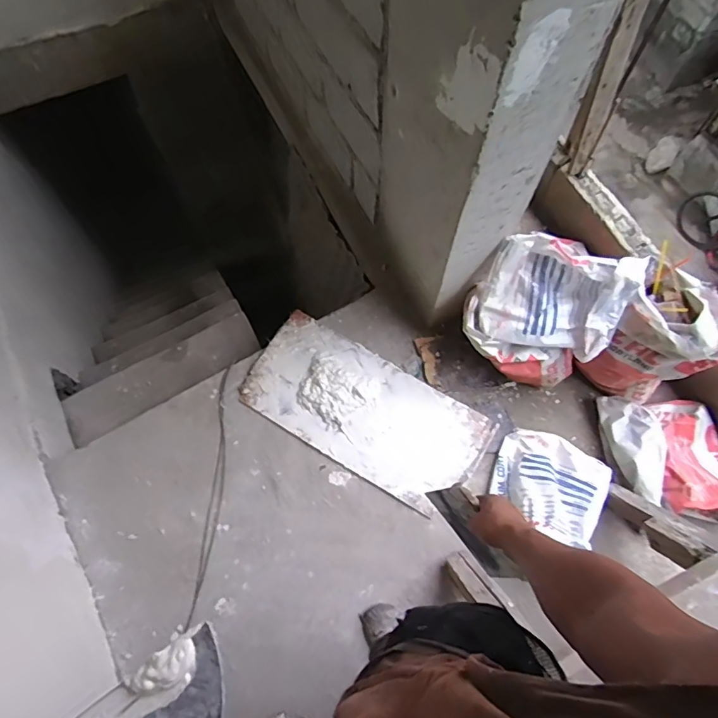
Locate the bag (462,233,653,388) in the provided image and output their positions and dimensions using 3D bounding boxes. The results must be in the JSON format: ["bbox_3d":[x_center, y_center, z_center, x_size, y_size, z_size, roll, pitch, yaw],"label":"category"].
[{"bbox_3d":[0.525,-0.114,1.404,0.421,0.387,0.275,13,67,6],"label":"bag"}]

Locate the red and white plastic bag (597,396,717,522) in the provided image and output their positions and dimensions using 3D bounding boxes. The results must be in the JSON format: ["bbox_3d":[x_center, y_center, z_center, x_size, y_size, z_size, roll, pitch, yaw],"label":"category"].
[{"bbox_3d":[0.916,0.277,1.423,0.355,0.099,0.328,6,67,2],"label":"red and white plastic bag"}]

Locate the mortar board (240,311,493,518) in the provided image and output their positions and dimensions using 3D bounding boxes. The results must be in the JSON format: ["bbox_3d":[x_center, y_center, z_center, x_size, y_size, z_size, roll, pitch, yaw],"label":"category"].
[{"bbox_3d":[0.014,0.154,1.531,0.761,0.040,0.370,29,70,12],"label":"mortar board"}]

